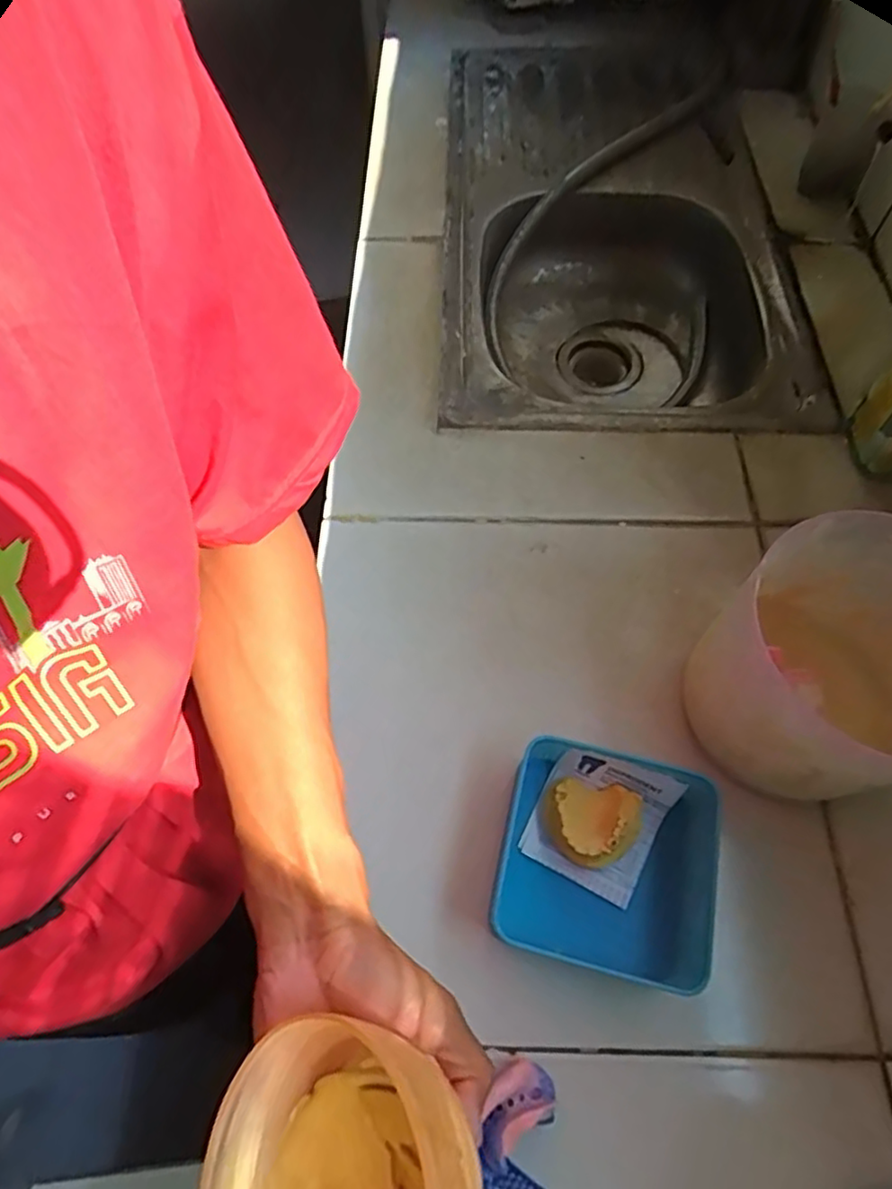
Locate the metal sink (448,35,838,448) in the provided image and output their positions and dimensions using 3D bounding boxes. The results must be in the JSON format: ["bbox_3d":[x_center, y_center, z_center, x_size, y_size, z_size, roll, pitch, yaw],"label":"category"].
[{"bbox_3d":[0.198,-0.437,0.841,0.398,0.170,0.675,0,63,1],"label":"metal sink"}]

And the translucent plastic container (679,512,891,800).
[{"bbox_3d":[0.266,0.055,0.442,0.158,0.142,0.162,-39,69,-17],"label":"translucent plastic container"}]

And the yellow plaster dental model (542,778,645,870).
[{"bbox_3d":[0.103,0.159,0.447,0.064,0.029,0.054,6,63,4],"label":"yellow plaster dental model"}]

